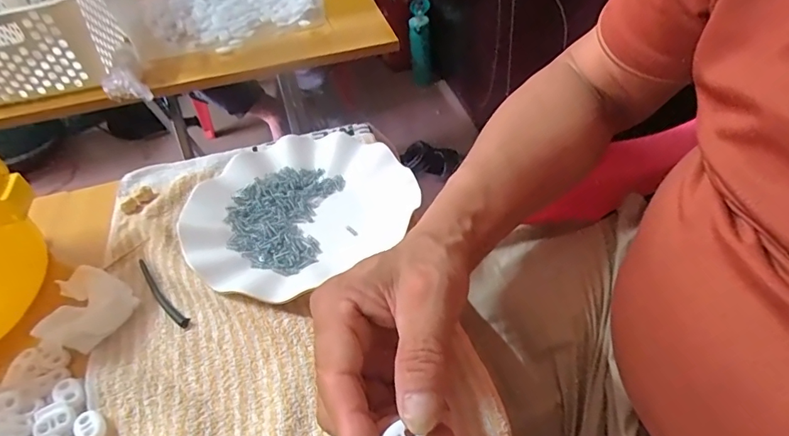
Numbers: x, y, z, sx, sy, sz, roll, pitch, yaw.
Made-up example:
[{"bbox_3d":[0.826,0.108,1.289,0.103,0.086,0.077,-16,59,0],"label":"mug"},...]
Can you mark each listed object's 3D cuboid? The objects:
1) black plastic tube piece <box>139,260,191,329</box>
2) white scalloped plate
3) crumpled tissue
[{"bbox_3d":[-0.174,0.055,0.350,0.009,0.007,0.081,-36,50,-29],"label":"black plastic tube piece"},{"bbox_3d":[-0.085,-0.014,0.404,0.179,0.025,0.179,-4,42,4],"label":"white scalloped plate"},{"bbox_3d":[-0.220,0.065,0.335,0.057,0.020,0.056,12,45,20],"label":"crumpled tissue"}]

